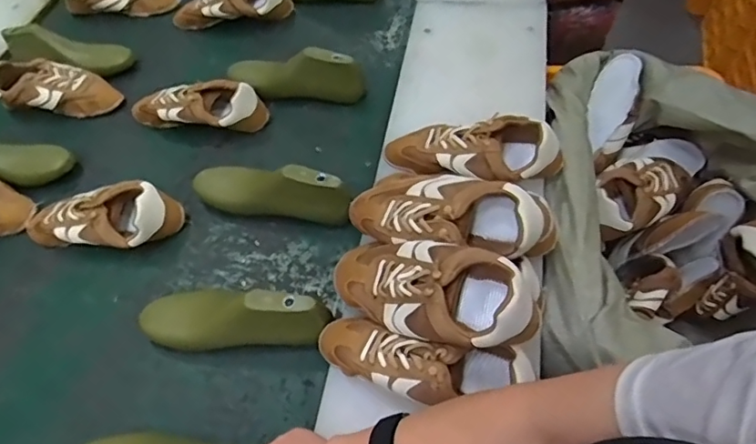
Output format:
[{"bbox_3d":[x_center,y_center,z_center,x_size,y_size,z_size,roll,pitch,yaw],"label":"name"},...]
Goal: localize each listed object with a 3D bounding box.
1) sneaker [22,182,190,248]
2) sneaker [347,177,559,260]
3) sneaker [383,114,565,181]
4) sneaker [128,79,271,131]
[{"bbox_3d":[-0.435,-0.011,0.813,0.250,0.072,0.101,4,57,8],"label":"sneaker"},{"bbox_3d":[0.075,-0.009,0.645,0.247,0.085,0.110,5,55,25],"label":"sneaker"},{"bbox_3d":[0.136,-0.099,0.751,0.251,0.082,0.098,2,57,7],"label":"sneaker"},{"bbox_3d":[-0.328,-0.209,0.938,0.247,0.087,0.090,12,59,13],"label":"sneaker"}]

